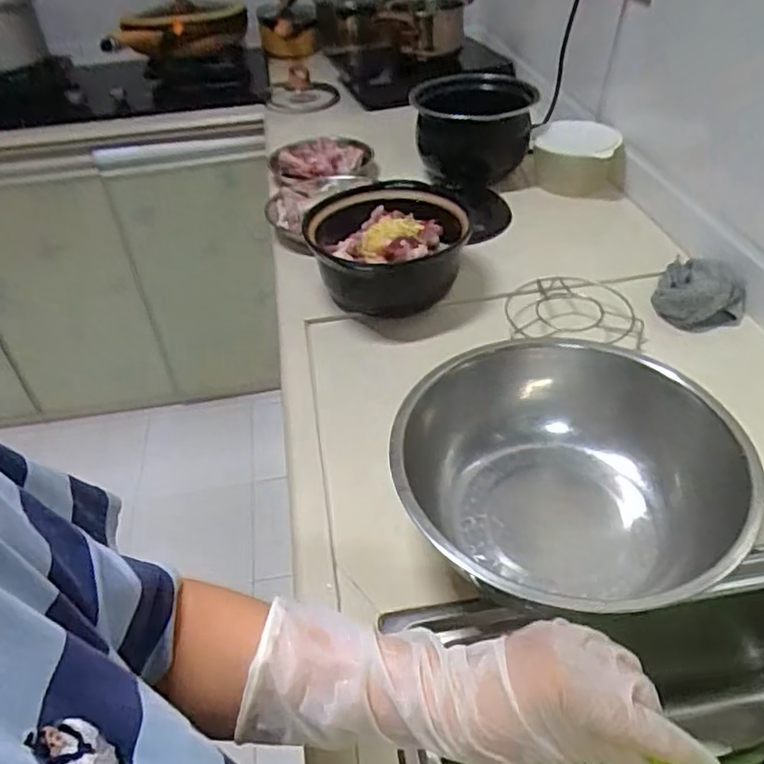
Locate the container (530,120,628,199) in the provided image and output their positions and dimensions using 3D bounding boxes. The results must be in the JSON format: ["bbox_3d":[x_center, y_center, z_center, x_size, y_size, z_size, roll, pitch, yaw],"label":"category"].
[{"bbox_3d":[0.321,-0.365,1.051,0.150,0.096,0.112,6,42,12],"label":"container"}]

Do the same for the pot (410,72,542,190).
[{"bbox_3d":[0.156,-0.441,1.109,0.185,0.134,0.201,0,41,5],"label":"pot"}]

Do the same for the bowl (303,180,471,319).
[{"bbox_3d":[0.008,-0.170,0.841,0.194,0.095,0.201,-3,41,2],"label":"bowl"}]

